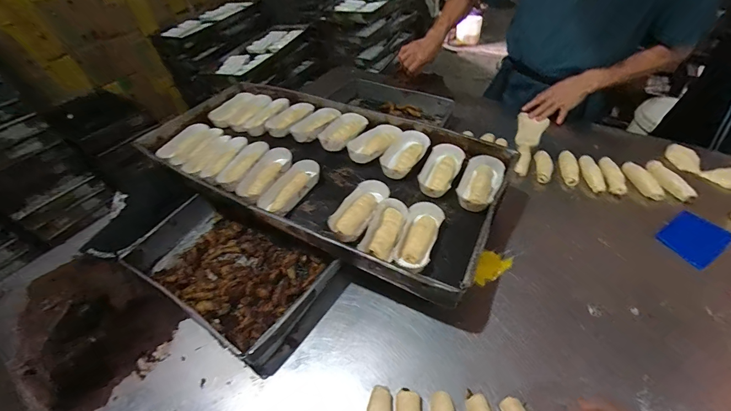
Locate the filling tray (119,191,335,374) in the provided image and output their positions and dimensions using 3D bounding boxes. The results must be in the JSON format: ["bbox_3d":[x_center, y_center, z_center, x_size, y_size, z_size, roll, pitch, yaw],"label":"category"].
[{"bbox_3d":[-0.266,0.114,0.617,0.396,0.068,0.221,23,54,25],"label":"filling tray"}]

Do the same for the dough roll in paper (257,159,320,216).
[{"bbox_3d":[-0.150,-0.040,0.668,0.065,0.033,0.148,20,53,23],"label":"dough roll in paper"}]

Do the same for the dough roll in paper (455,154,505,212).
[{"bbox_3d":[0.233,-0.049,0.650,0.074,0.034,0.156,20,53,23],"label":"dough roll in paper"}]

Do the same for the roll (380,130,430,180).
[{"bbox_3d":[0.085,-0.119,0.718,0.074,0.028,0.147,26,55,27],"label":"roll"}]

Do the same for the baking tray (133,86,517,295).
[{"bbox_3d":[-0.120,-0.110,0.732,0.851,0.066,0.388,22,51,25],"label":"baking tray"}]

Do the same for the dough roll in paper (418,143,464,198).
[{"bbox_3d":[0.163,-0.077,0.686,0.071,0.030,0.146,18,52,21],"label":"dough roll in paper"}]

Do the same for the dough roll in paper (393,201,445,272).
[{"bbox_3d":[0.095,0.054,0.572,0.059,0.031,0.143,16,51,20],"label":"dough roll in paper"}]

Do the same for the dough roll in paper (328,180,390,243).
[{"bbox_3d":[-0.013,0.006,0.600,0.065,0.029,0.140,25,55,26],"label":"dough roll in paper"}]

